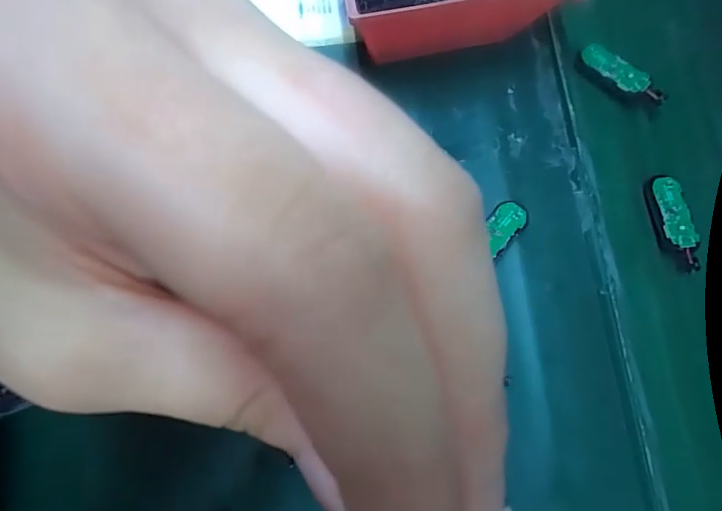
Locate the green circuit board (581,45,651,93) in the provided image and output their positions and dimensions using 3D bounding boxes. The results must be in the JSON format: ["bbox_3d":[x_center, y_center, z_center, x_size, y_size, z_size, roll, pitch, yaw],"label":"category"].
[{"bbox_3d":[0.156,-0.115,0.281,0.043,0.007,0.014,42,82,8],"label":"green circuit board"}]

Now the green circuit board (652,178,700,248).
[{"bbox_3d":[0.181,-0.025,0.262,0.016,0.006,0.042,-6,79,-1],"label":"green circuit board"}]

